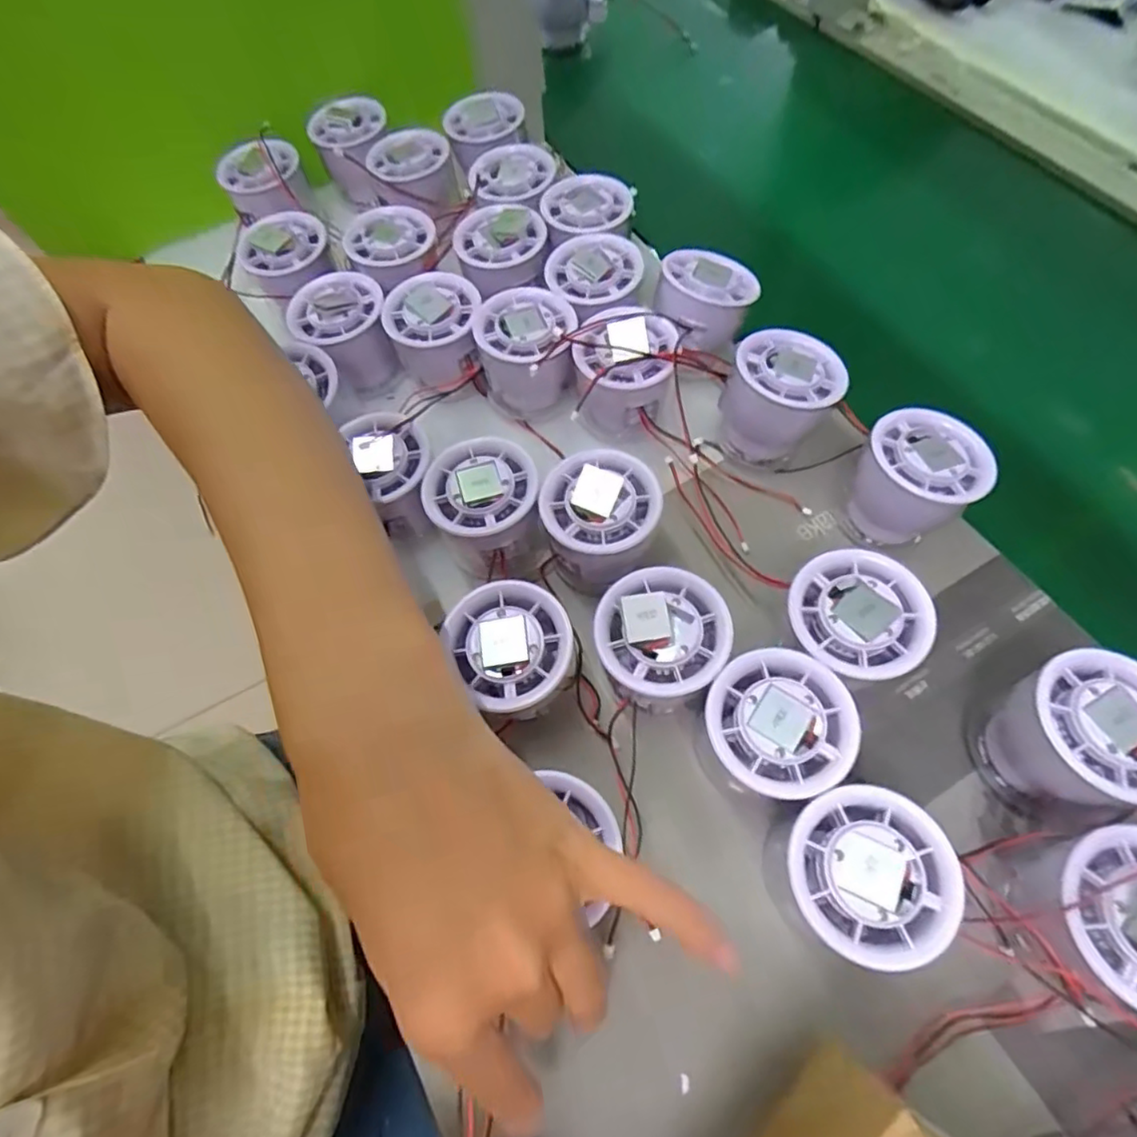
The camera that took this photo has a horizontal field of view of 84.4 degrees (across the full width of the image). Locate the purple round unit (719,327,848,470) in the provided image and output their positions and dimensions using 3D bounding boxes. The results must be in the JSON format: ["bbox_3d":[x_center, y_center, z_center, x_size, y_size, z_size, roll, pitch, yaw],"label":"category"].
[{"bbox_3d":[0.117,-0.093,0.348,0.055,0.055,0.055,-1,63,3],"label":"purple round unit"}]

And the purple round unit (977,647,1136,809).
[{"bbox_3d":[0.210,0.069,0.259,0.052,0.057,0.056,-1,63,3],"label":"purple round unit"}]

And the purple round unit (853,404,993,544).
[{"bbox_3d":[0.176,-0.045,0.321,0.054,0.050,0.051,-1,63,3],"label":"purple round unit"}]

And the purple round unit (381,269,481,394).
[{"bbox_3d":[-0.080,-0.139,0.388,0.055,0.061,0.058,-1,63,3],"label":"purple round unit"}]

